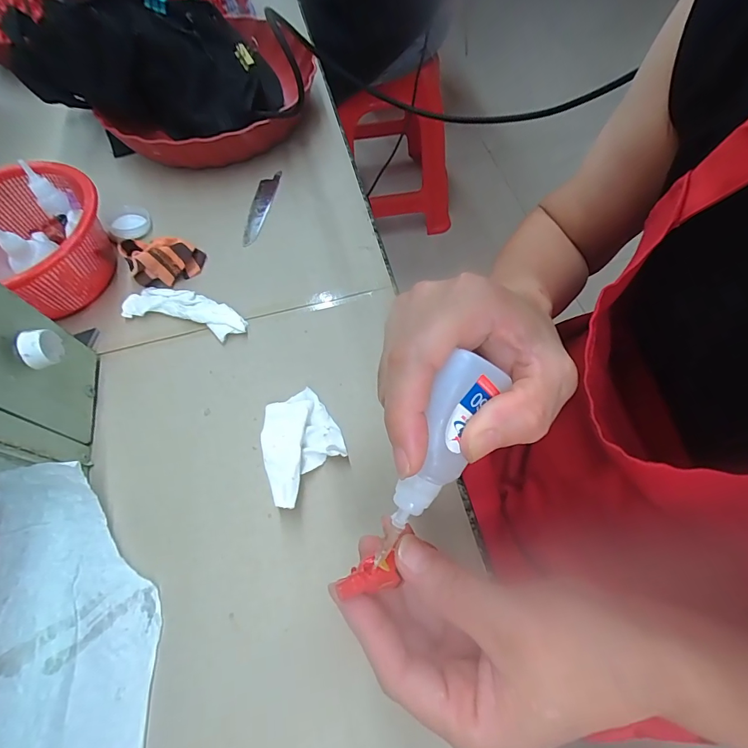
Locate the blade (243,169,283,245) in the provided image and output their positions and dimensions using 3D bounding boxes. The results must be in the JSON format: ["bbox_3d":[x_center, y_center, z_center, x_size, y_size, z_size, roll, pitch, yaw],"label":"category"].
[{"bbox_3d":[-0.119,-0.178,0.447,0.022,0.010,0.105,6,62,3],"label":"blade"}]

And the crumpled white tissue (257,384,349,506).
[{"bbox_3d":[-0.053,0.050,0.311,0.057,0.022,0.083,-19,63,-10],"label":"crumpled white tissue"}]

